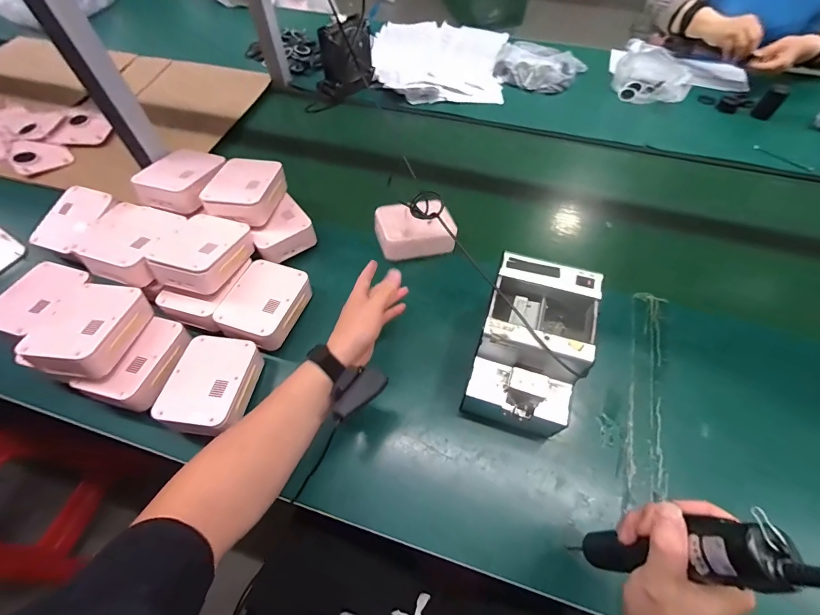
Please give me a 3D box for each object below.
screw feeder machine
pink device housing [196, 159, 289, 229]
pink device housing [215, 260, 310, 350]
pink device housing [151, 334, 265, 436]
[{"bbox_3d":[0.153,0.057,0.499,0.120,0.164,0.164,16,58,12],"label":"screw feeder machine"},{"bbox_3d":[-0.277,-0.195,0.641,0.102,0.053,0.122,9,57,8],"label":"pink device housing"},{"bbox_3d":[-0.226,-0.005,0.591,0.103,0.049,0.131,18,59,13],"label":"pink device housing"},{"bbox_3d":[-0.274,0.105,0.528,0.102,0.045,0.130,6,57,6],"label":"pink device housing"}]

